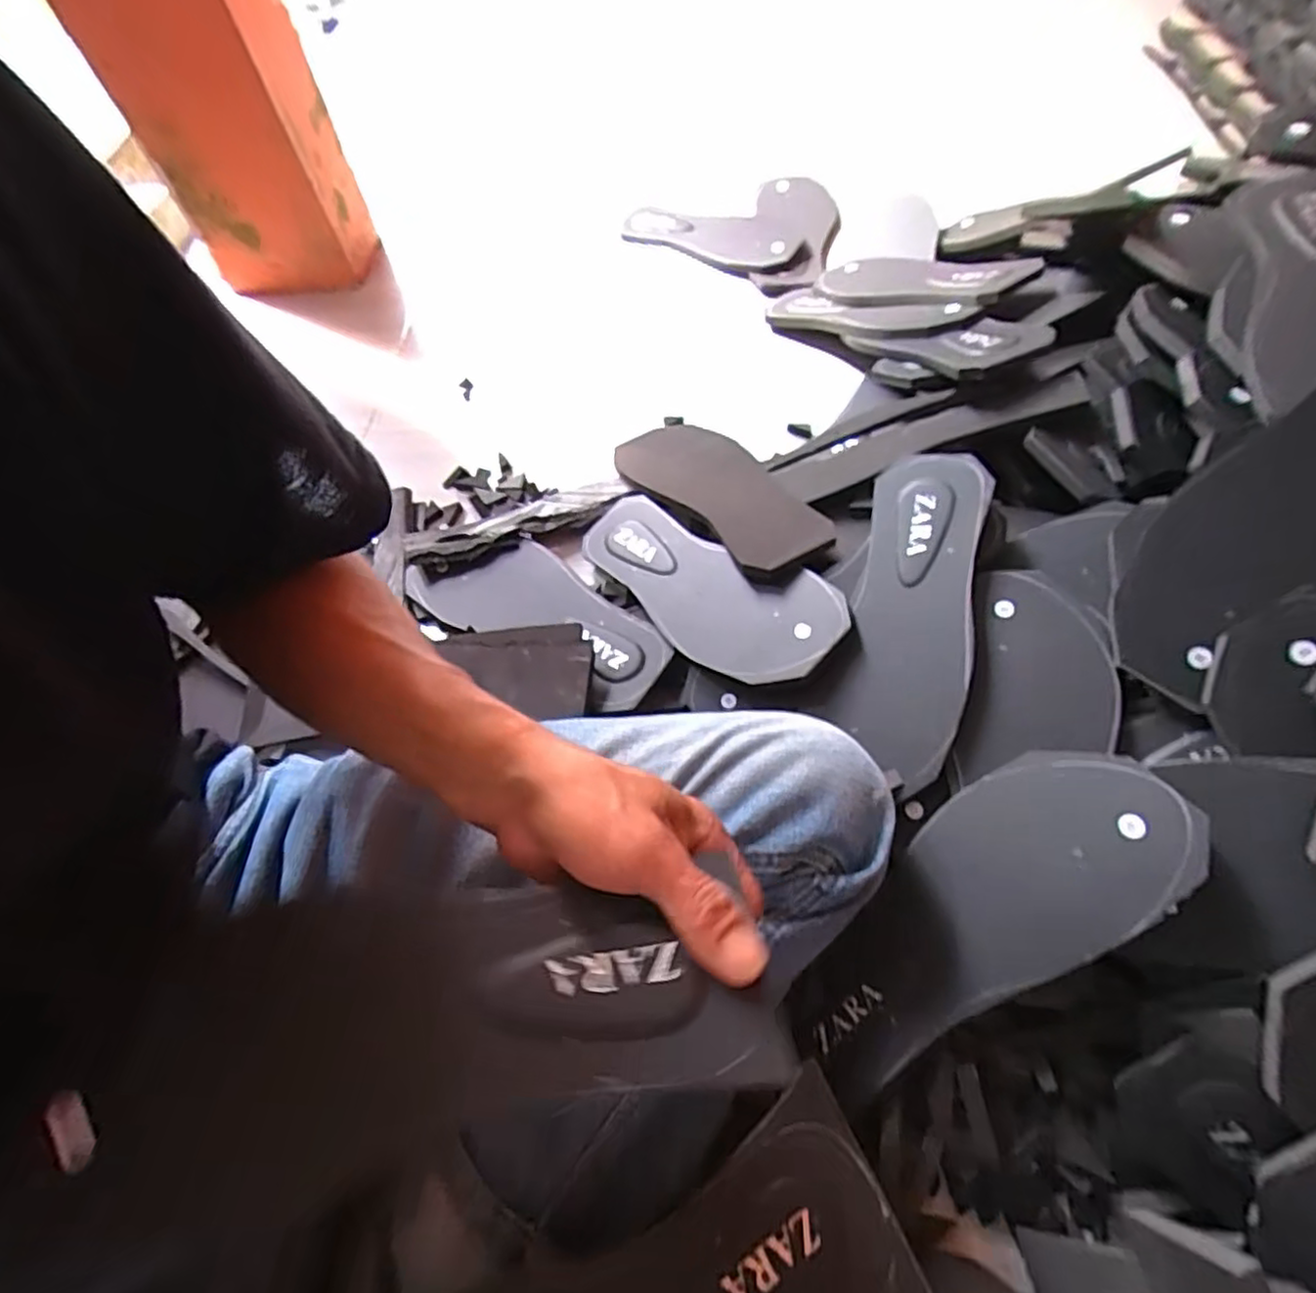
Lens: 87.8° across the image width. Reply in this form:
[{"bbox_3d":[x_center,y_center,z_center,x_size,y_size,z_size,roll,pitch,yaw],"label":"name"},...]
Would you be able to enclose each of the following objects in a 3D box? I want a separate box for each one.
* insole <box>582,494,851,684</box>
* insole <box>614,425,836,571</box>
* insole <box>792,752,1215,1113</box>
[{"bbox_3d":[0.027,-0.048,0.542,0.255,0.009,0.094,33,82,37],"label":"insole"},{"bbox_3d":[0.047,-0.139,0.590,0.088,0.013,0.250,-30,45,-13],"label":"insole"},{"bbox_3d":[0.165,0.142,0.369,0.228,0.010,0.093,-43,44,14],"label":"insole"}]

